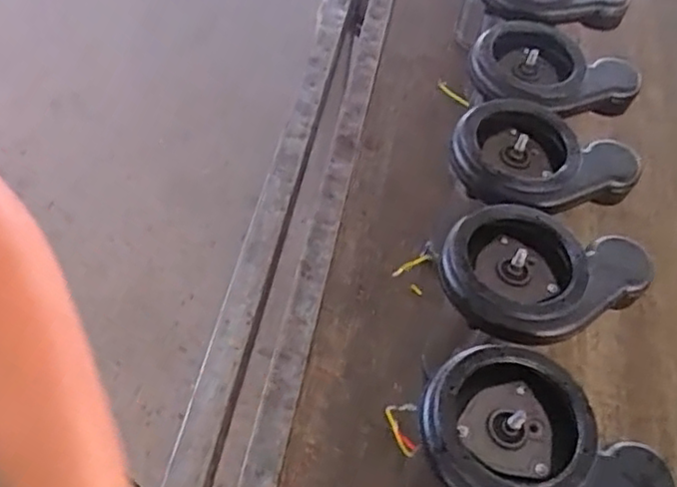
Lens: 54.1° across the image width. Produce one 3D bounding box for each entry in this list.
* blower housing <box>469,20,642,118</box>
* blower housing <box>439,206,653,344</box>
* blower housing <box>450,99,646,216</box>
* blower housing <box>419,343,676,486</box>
[{"bbox_3d":[0.219,-0.171,0.678,0.170,0.042,0.131,20,55,8],"label":"blower housing"},{"bbox_3d":[0.161,0.027,0.529,0.154,0.041,0.118,20,55,9],"label":"blower housing"},{"bbox_3d":[0.184,-0.072,0.605,0.158,0.040,0.116,29,57,14],"label":"blower housing"},{"bbox_3d":[0.137,0.136,0.456,0.164,0.043,0.121,6,54,-1],"label":"blower housing"}]

